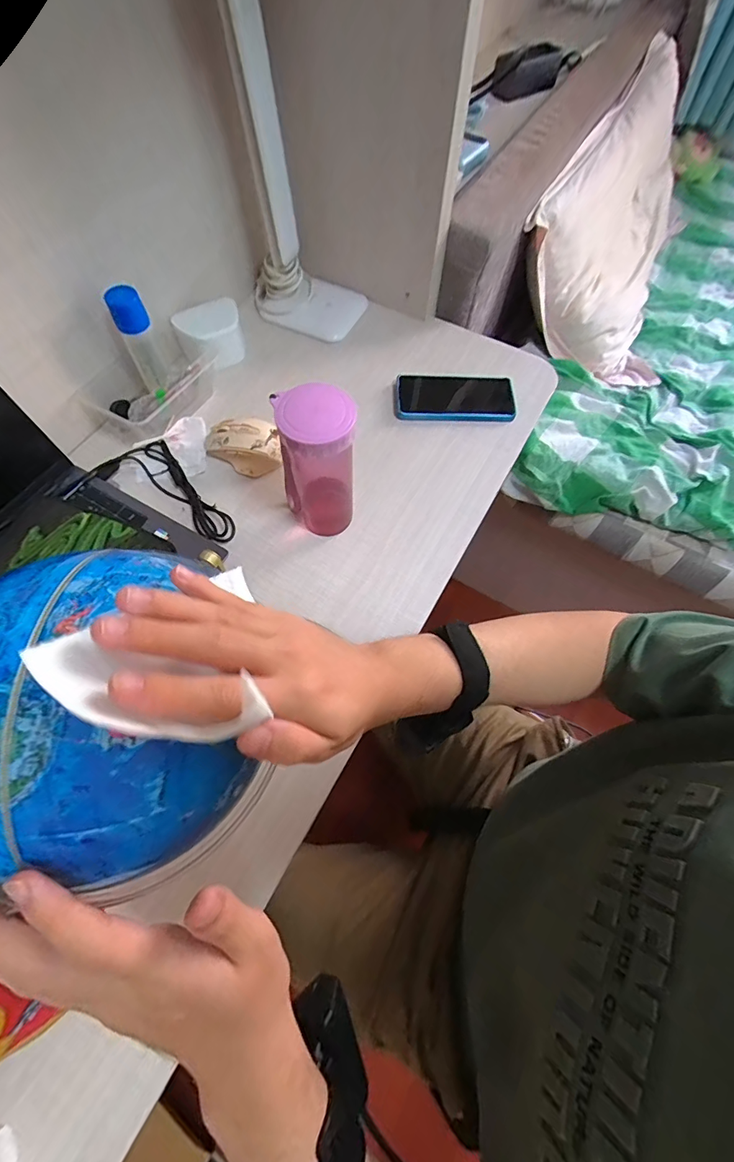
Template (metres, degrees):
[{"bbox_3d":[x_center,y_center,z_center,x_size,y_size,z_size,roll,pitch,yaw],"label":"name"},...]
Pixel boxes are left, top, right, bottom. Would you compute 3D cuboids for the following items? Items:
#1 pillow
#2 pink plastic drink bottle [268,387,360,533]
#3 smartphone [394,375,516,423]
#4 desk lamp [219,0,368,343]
[{"bbox_3d":[0.576,-0.773,0.944,0.104,0.410,0.648,14,66,51],"label":"pillow"},{"bbox_3d":[-0.053,-0.114,0.456,0.077,0.174,0.071,-3,65,-2],"label":"pink plastic drink bottle"},{"bbox_3d":[0.124,-0.262,0.619,0.166,0.011,0.090,3,66,-1],"label":"smartphone"},{"bbox_3d":[-0.089,-0.502,0.542,0.164,0.332,0.099,18,65,7],"label":"desk lamp"}]

